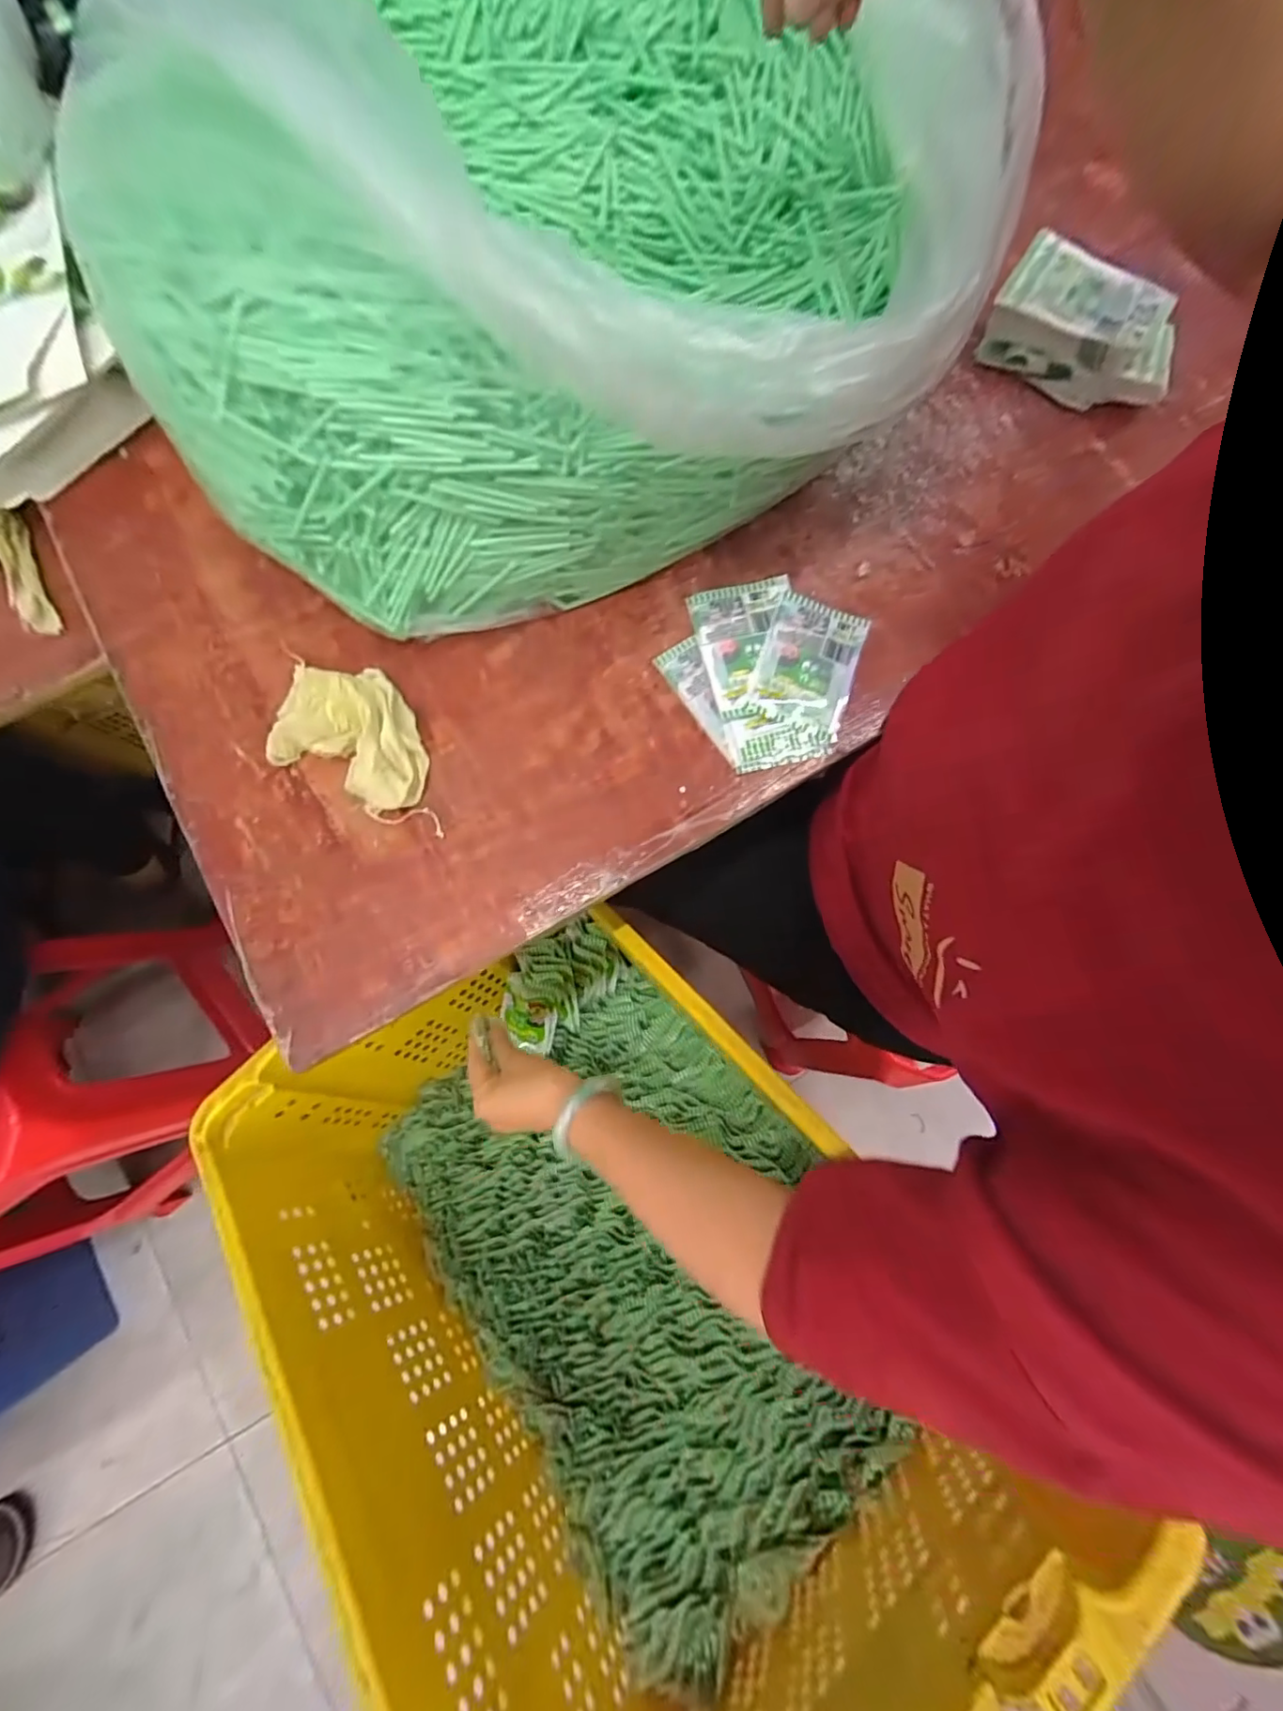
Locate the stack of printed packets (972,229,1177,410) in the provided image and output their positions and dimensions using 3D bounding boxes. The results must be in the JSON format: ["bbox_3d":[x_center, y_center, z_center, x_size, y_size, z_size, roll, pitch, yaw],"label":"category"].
[{"bbox_3d":[0.343,-0.407,0.442,0.143,0.044,0.083,26,80,4],"label":"stack of printed packets"}]

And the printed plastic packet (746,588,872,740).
[{"bbox_3d":[0.120,-0.139,0.409,0.068,0.005,0.094,18,79,3],"label":"printed plastic packet"}]

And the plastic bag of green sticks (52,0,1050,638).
[{"bbox_3d":[-0.061,-0.426,0.364,0.507,0.172,0.459,-15,80,-3],"label":"plastic bag of green sticks"}]

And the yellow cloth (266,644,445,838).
[{"bbox_3d":[-0.195,-0.083,0.388,0.135,0.026,0.087,26,80,4],"label":"yellow cloth"}]

